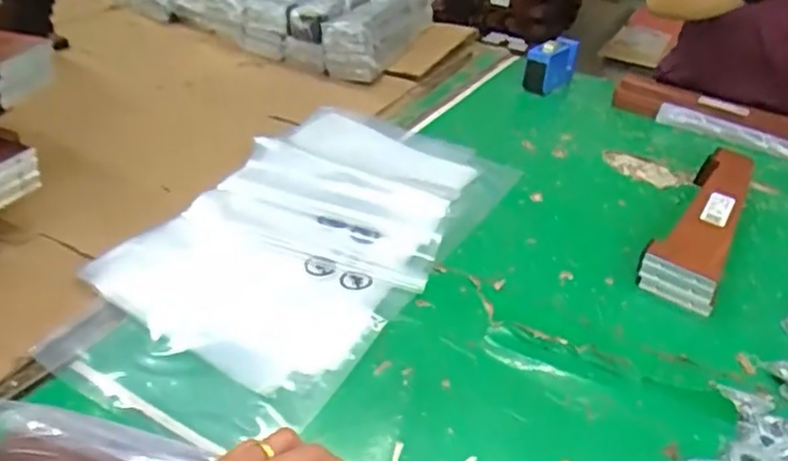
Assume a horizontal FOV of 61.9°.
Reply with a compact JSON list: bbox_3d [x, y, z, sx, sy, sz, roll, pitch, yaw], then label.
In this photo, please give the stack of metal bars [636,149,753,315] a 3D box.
[{"bbox_3d":[0.394,-0.020,0.834,0.085,0.051,0.321,23,40,23],"label":"stack of metal bars"}]

